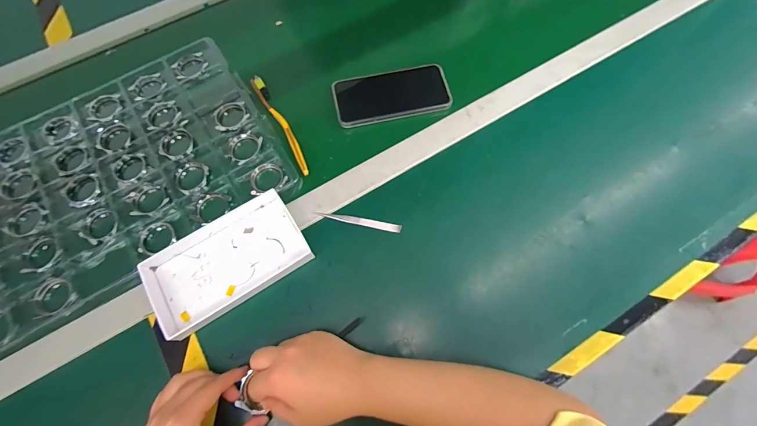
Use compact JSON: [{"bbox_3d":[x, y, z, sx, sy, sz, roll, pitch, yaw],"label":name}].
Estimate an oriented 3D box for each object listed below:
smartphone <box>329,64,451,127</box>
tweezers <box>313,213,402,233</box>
[{"bbox_3d":[0.019,-0.173,0.501,0.164,0.007,0.080,-12,69,-3],"label":"smartphone"},{"bbox_3d":[-0.025,0.010,0.430,0.106,0.007,0.012,12,70,6],"label":"tweezers"}]

